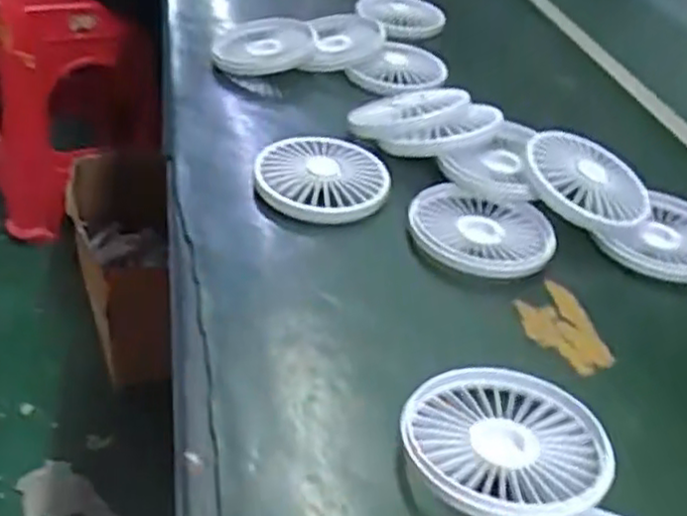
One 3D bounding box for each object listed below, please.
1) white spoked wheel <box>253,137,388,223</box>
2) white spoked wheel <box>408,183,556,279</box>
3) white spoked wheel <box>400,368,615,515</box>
[{"bbox_3d":[-0.015,-0.056,0.488,0.088,0.015,0.087,6,39,-5],"label":"white spoked wheel"},{"bbox_3d":[0.088,-0.017,0.460,0.088,0.012,0.082,6,39,-5],"label":"white spoked wheel"},{"bbox_3d":[0.070,0.082,0.319,0.086,0.026,0.086,6,39,-5],"label":"white spoked wheel"}]

